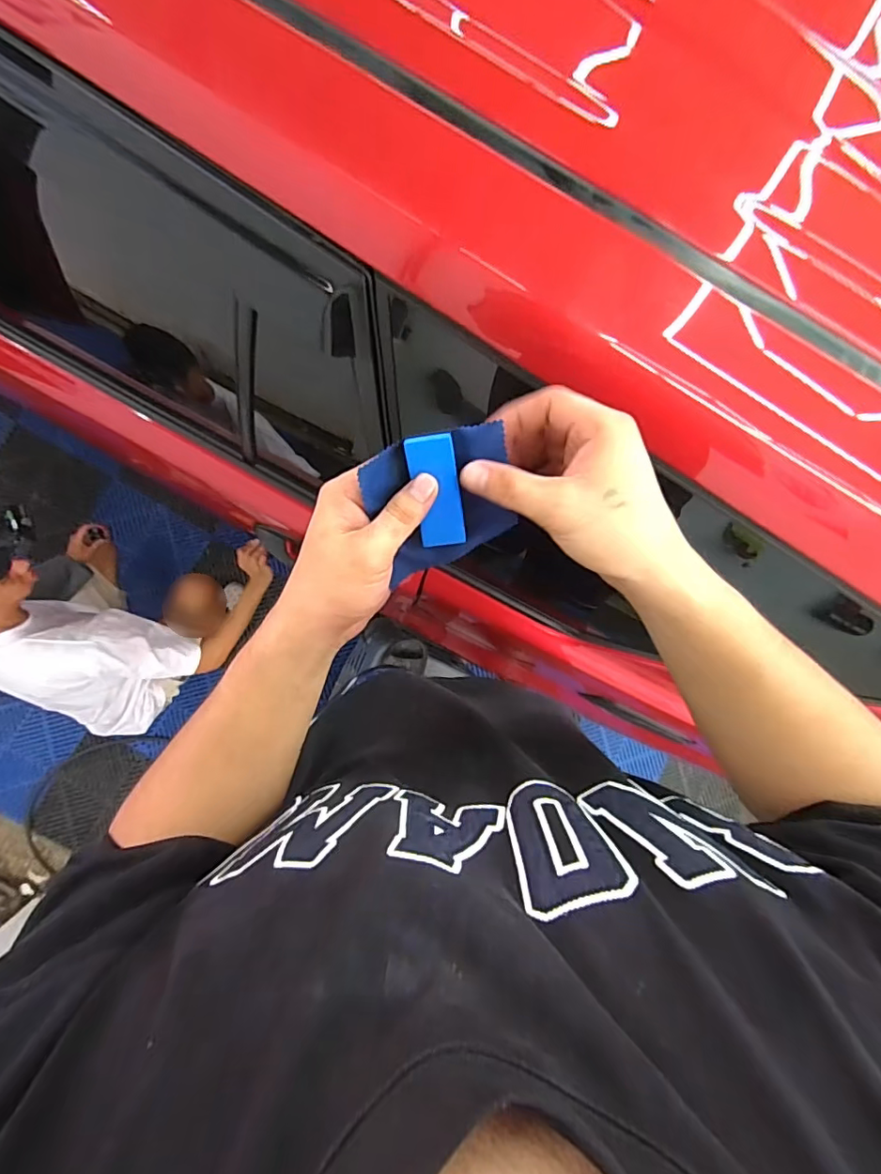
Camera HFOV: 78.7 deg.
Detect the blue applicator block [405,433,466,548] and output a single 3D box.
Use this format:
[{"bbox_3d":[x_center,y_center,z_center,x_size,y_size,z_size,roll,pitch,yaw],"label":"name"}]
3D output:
[{"bbox_3d":[-0.001,-0.056,0.322,0.027,0.006,0.069,-14,122,-7],"label":"blue applicator block"}]

